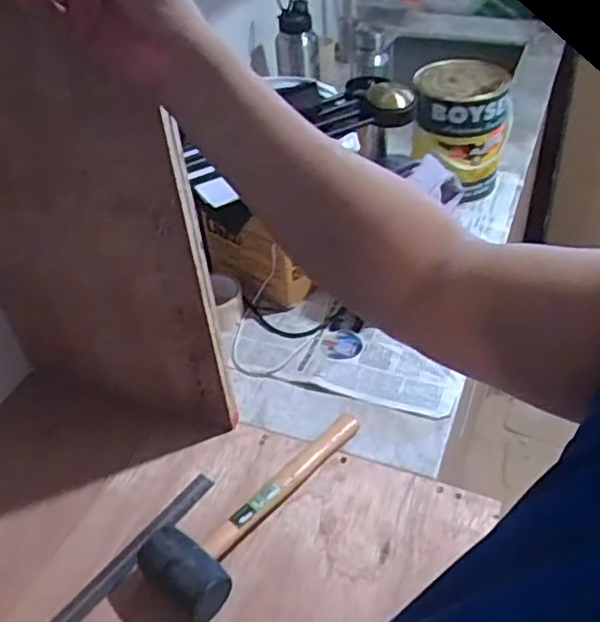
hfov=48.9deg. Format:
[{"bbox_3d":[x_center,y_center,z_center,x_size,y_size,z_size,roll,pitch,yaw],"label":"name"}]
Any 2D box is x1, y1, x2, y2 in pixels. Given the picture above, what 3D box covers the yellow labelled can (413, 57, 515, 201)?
[{"bbox_3d":[0.278,-0.315,1.155,0.154,0.200,0.162,8,44,14],"label":"yellow labelled can"}]

